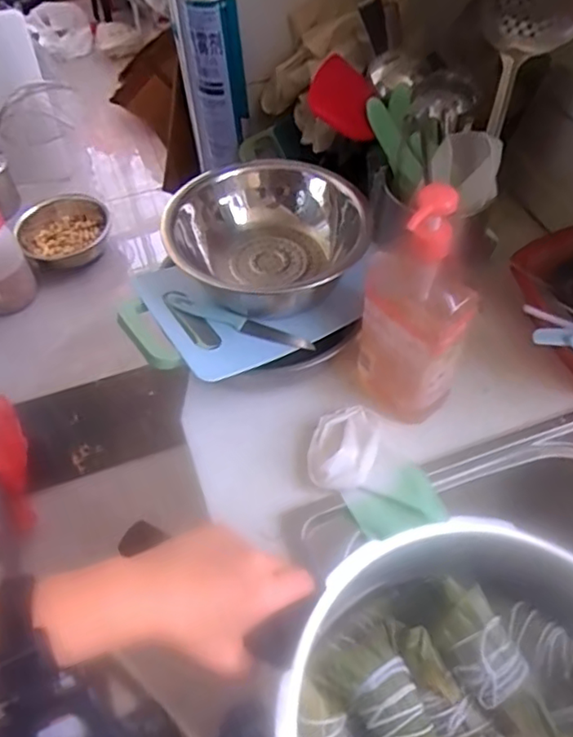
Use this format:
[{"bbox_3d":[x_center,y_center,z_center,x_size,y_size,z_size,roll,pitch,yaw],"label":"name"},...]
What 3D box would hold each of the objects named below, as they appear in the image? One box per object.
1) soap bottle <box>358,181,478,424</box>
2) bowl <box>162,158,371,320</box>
[{"bbox_3d":[0.127,-0.054,0.585,0.104,0.273,0.075,7,54,9],"label":"soap bottle"},{"bbox_3d":[-0.025,-0.151,0.674,0.200,0.081,0.208,-8,53,-2],"label":"bowl"}]

